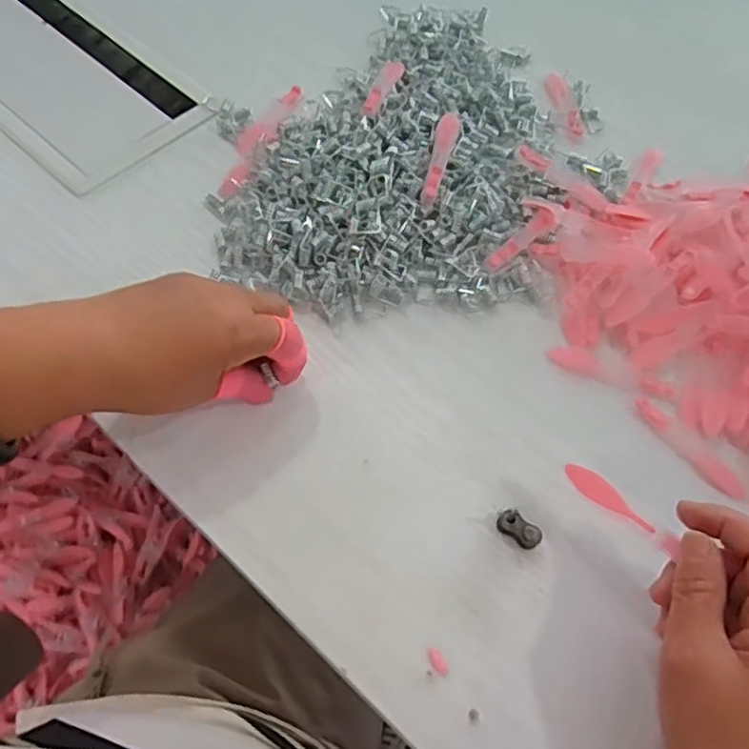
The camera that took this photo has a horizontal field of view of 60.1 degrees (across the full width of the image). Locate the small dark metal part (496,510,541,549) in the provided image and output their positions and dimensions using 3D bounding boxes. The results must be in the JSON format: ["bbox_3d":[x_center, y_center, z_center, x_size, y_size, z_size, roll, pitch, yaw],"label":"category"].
[{"bbox_3d":[0.077,0.082,0.342,0.023,0.014,0.010,33,65,13],"label":"small dark metal part"}]

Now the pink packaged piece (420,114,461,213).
[{"bbox_3d":[0.045,-0.146,0.445,0.015,0.016,0.079,13,62,3],"label":"pink packaged piece"}]

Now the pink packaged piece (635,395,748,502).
[{"bbox_3d":[0.181,0.043,0.375,0.015,0.005,0.074,-38,71,-21],"label":"pink packaged piece"}]

